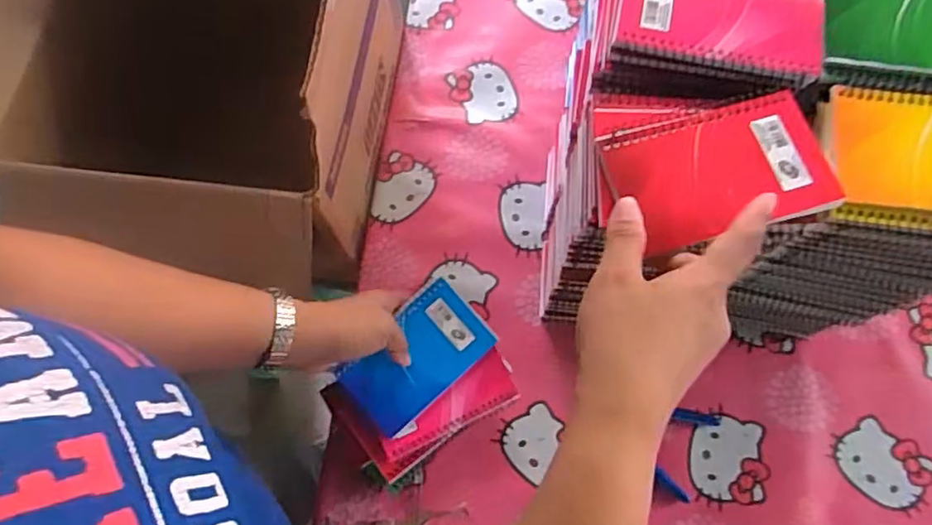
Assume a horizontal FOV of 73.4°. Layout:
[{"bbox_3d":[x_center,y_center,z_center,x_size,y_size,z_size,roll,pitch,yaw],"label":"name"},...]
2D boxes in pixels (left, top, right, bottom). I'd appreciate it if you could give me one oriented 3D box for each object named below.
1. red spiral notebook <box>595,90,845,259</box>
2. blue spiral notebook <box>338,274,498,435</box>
[{"bbox_3d":[0.157,-0.058,0.388,0.127,0.007,0.084,-16,72,-3],"label":"red spiral notebook"},{"bbox_3d":[-0.047,0.086,0.571,0.132,0.011,0.081,-42,86,-6],"label":"blue spiral notebook"}]

